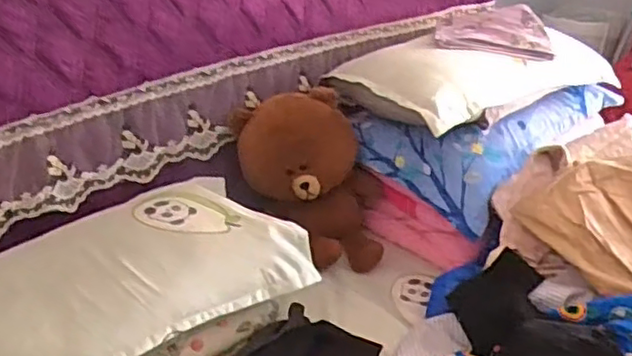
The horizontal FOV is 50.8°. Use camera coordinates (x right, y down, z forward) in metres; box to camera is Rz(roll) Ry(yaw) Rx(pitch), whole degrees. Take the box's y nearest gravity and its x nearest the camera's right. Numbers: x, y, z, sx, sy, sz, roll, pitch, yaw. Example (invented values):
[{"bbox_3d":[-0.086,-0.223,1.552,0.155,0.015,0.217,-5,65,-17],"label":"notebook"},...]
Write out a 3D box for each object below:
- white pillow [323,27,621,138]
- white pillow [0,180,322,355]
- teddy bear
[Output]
[{"bbox_3d":[0.360,-0.266,1.589,0.604,0.155,0.357,-21,35,-33],"label":"white pillow"},{"bbox_3d":[-0.358,0.210,1.126,0.672,0.184,0.381,-24,37,-36],"label":"white pillow"},{"bbox_3d":[-0.020,-0.003,1.500,0.313,0.352,0.223,-3,29,-5],"label":"teddy bear"}]

